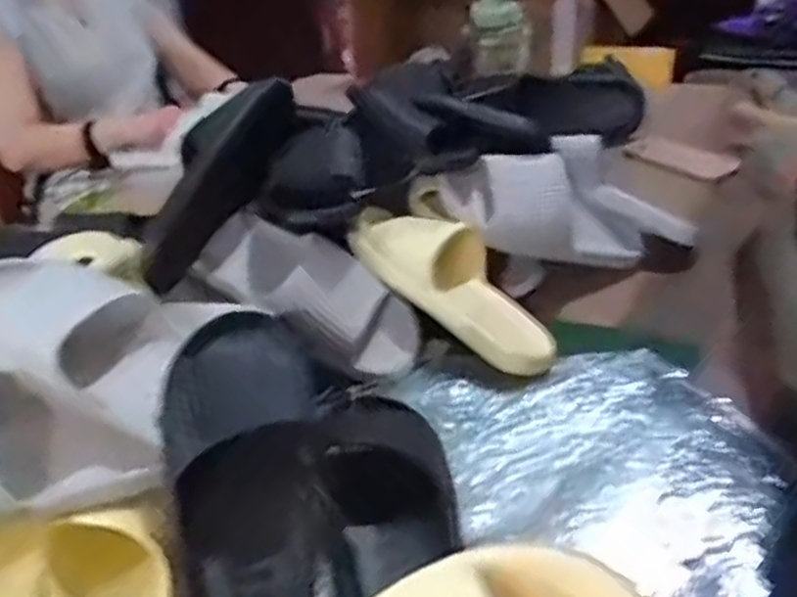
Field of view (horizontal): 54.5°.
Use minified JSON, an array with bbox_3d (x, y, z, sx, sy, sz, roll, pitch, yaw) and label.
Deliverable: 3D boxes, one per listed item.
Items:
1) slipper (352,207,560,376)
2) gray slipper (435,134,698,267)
[{"bbox_3d":[0.057,-0.026,0.787,0.113,0.066,0.260,-27,57,-33],"label":"slipper"},{"bbox_3d":[0.201,-0.118,0.913,0.330,0.124,0.104,4,27,-22],"label":"gray slipper"}]

